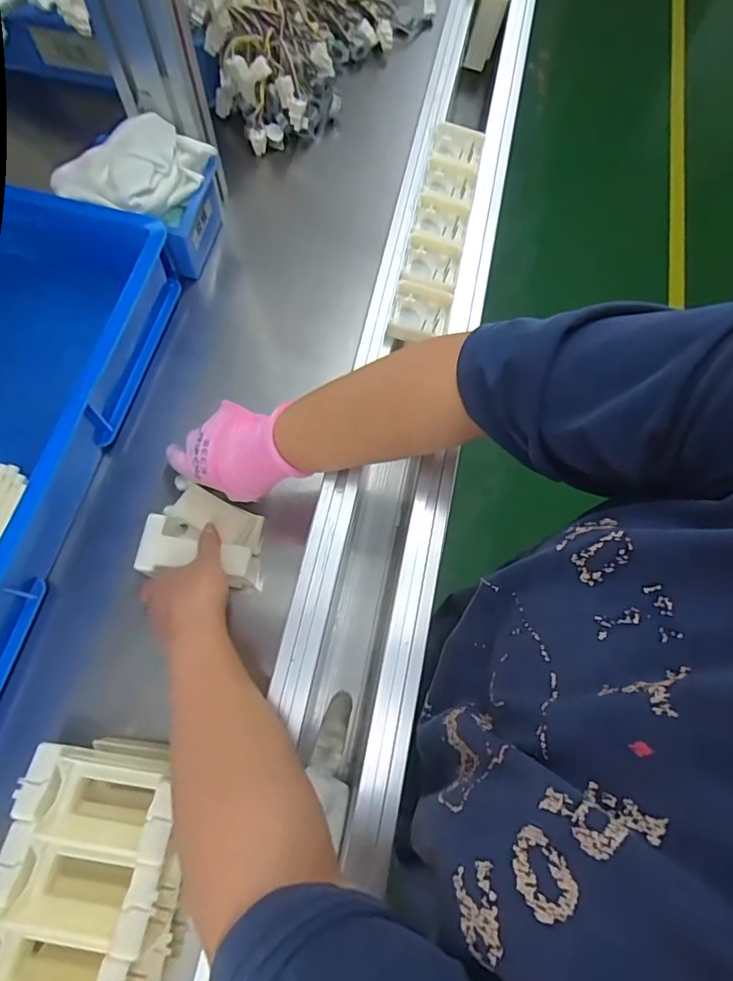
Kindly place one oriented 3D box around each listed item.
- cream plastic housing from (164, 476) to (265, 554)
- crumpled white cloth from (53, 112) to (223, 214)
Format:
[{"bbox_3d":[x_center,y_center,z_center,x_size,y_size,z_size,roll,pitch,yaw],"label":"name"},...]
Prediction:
[{"bbox_3d":[-0.149,0.026,0.511,0.101,0.016,0.039,29,71,-7],"label":"cream plastic housing"},{"bbox_3d":[-0.264,-0.351,0.562,0.166,0.048,0.107,11,70,1],"label":"crumpled white cloth"}]

